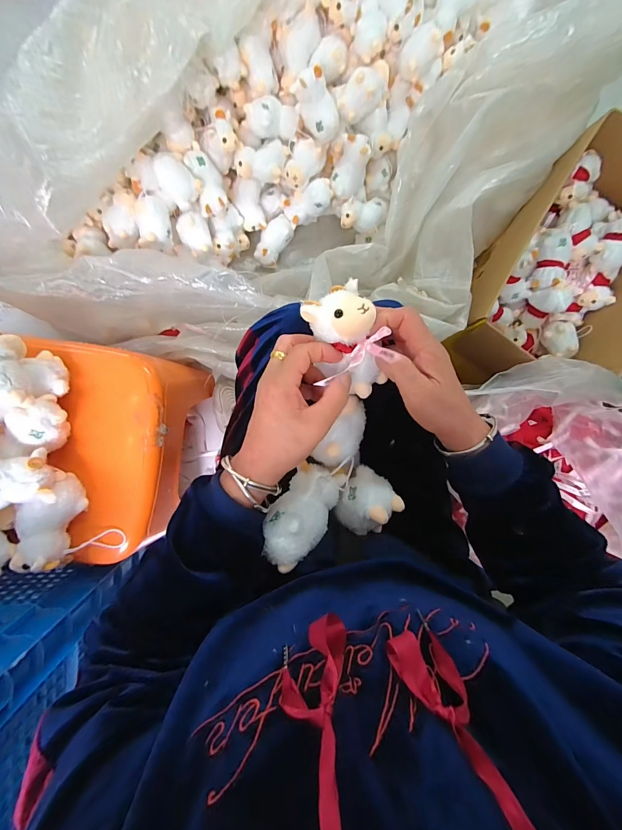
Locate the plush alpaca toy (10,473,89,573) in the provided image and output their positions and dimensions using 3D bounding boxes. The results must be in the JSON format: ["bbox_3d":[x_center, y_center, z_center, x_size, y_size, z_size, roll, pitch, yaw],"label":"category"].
[{"bbox_3d":[-0.361,0.146,0.464,0.063,0.075,0.116,10,88,-7],"label":"plush alpaca toy"}]

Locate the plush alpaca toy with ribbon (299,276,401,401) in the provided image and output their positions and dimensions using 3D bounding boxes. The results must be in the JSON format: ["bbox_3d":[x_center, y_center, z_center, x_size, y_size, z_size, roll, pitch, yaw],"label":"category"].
[{"bbox_3d":[0.036,-0.071,0.316,0.069,0.051,0.106,-18,91,-7],"label":"plush alpaca toy with ribbon"}]

